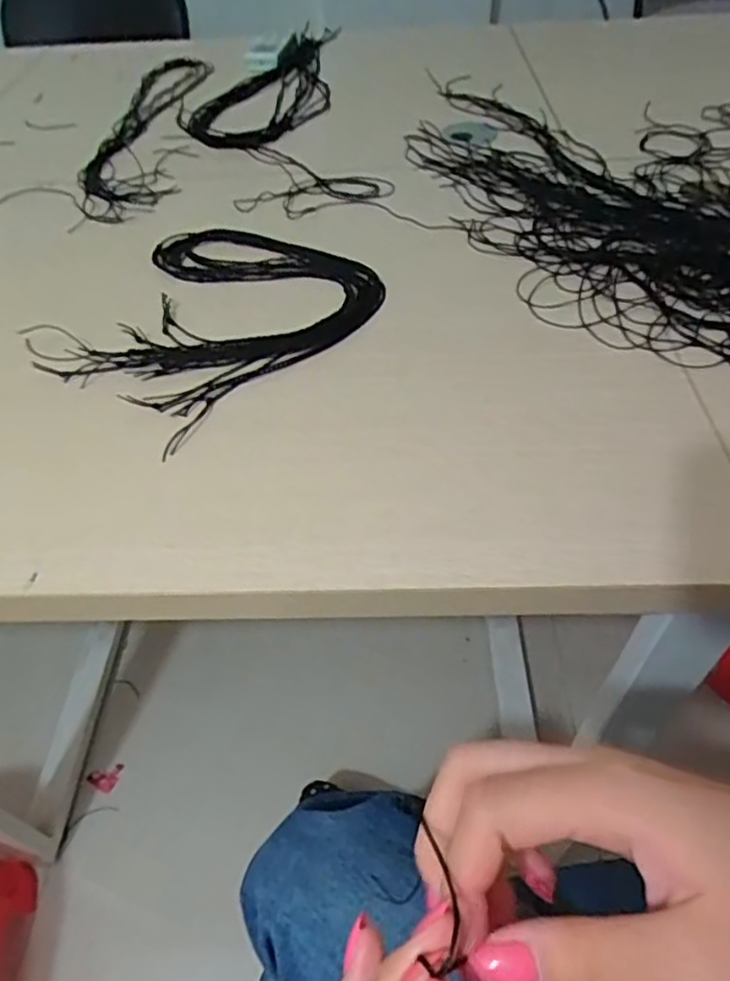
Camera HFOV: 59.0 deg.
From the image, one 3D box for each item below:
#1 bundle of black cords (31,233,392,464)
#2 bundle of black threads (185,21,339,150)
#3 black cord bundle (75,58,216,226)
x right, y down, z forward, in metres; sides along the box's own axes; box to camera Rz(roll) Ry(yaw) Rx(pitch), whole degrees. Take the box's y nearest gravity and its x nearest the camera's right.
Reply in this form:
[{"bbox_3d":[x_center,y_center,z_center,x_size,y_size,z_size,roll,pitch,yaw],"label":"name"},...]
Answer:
[{"bbox_3d":[-0.119,-0.138,0.487,0.199,0.009,0.226,30,59,26],"label":"bundle of black cords"},{"bbox_3d":[-0.120,-0.520,0.814,0.157,0.025,0.379,0,50,5],"label":"bundle of black threads"},{"bbox_3d":[-0.247,-0.420,0.745,0.101,0.019,0.431,-5,50,1],"label":"black cord bundle"}]

